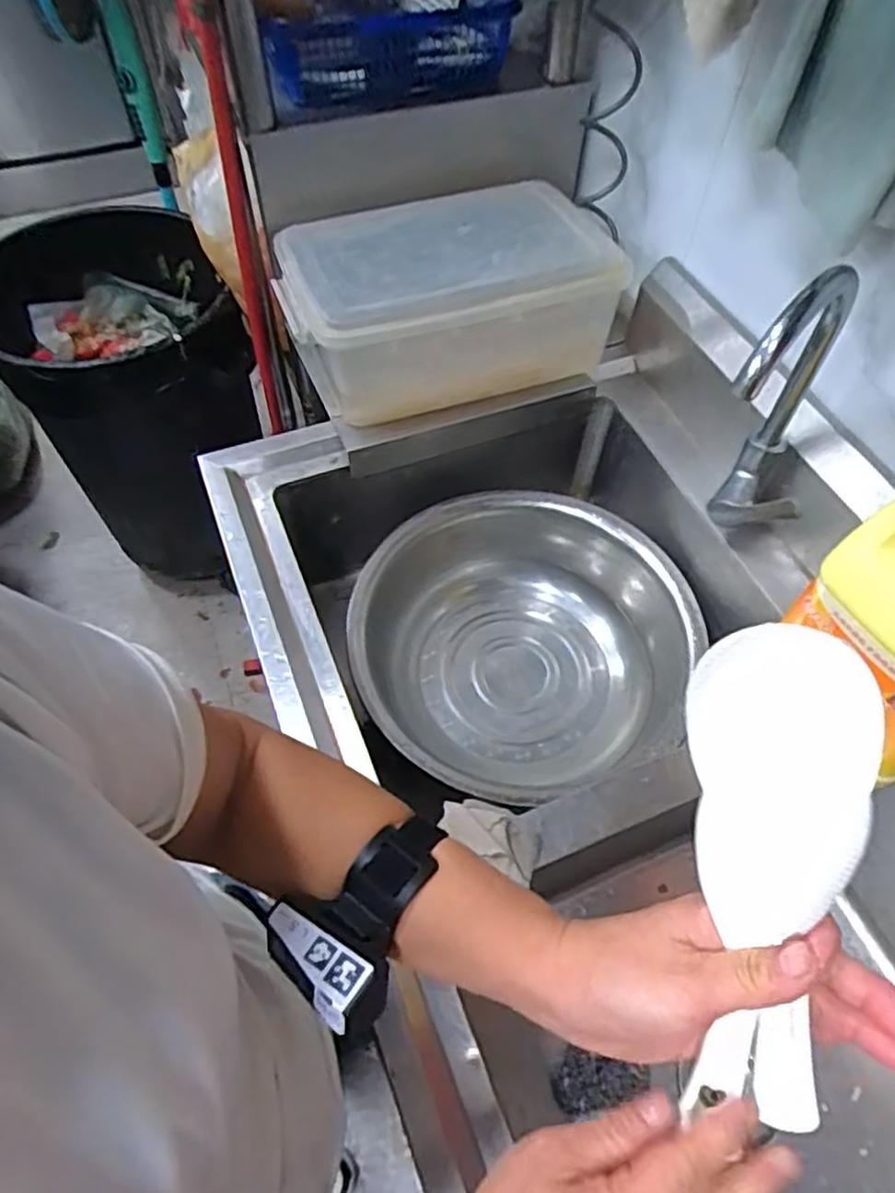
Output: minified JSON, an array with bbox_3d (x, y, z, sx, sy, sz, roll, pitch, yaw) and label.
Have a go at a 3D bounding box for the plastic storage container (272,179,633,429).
[{"bbox_3d":[-0.003,-0.425,1.008,0.445,0.156,0.274,-17,59,-12],"label":"plastic storage container"}]

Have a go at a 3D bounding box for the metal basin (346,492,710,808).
[{"bbox_3d":[0.091,0.061,1.024,0.438,0.156,0.428,1,57,-1],"label":"metal basin"}]

